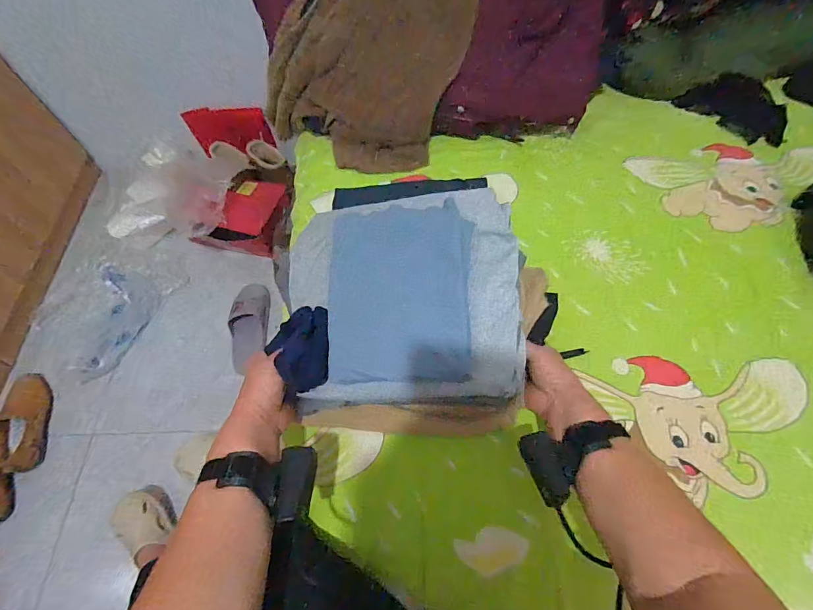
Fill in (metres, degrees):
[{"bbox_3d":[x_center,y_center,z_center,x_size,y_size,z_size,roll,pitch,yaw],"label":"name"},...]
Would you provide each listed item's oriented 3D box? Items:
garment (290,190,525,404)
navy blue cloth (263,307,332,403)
[{"bbox_3d":[-0.006,-0.008,0.448,0.258,0.029,0.228,-5,78,7],"label":"garment"},{"bbox_3d":[-0.118,0.051,0.447,0.064,0.028,0.094,-6,64,0],"label":"navy blue cloth"}]

